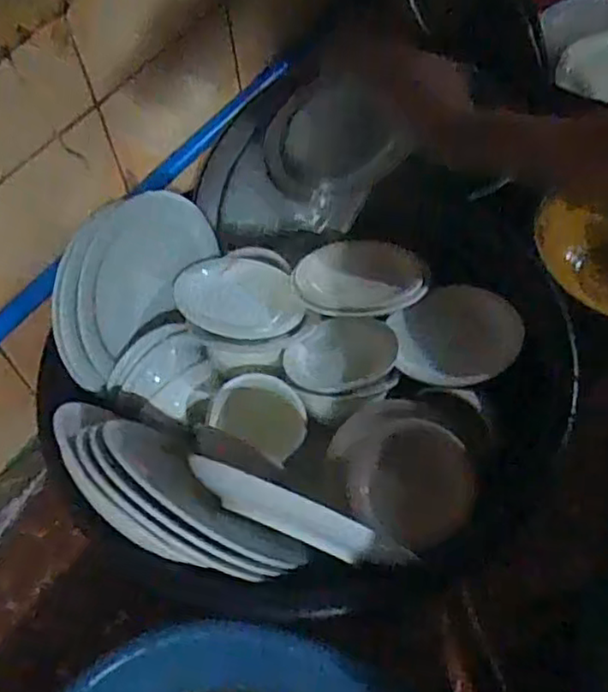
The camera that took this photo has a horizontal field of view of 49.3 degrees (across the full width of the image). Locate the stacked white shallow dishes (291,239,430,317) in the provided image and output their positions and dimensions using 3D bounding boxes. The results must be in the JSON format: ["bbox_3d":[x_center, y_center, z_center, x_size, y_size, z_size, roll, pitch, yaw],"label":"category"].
[{"bbox_3d":[0.060,-0.074,0.713,0.140,0.015,0.110,2,55,5],"label":"stacked white shallow dishes"}]

